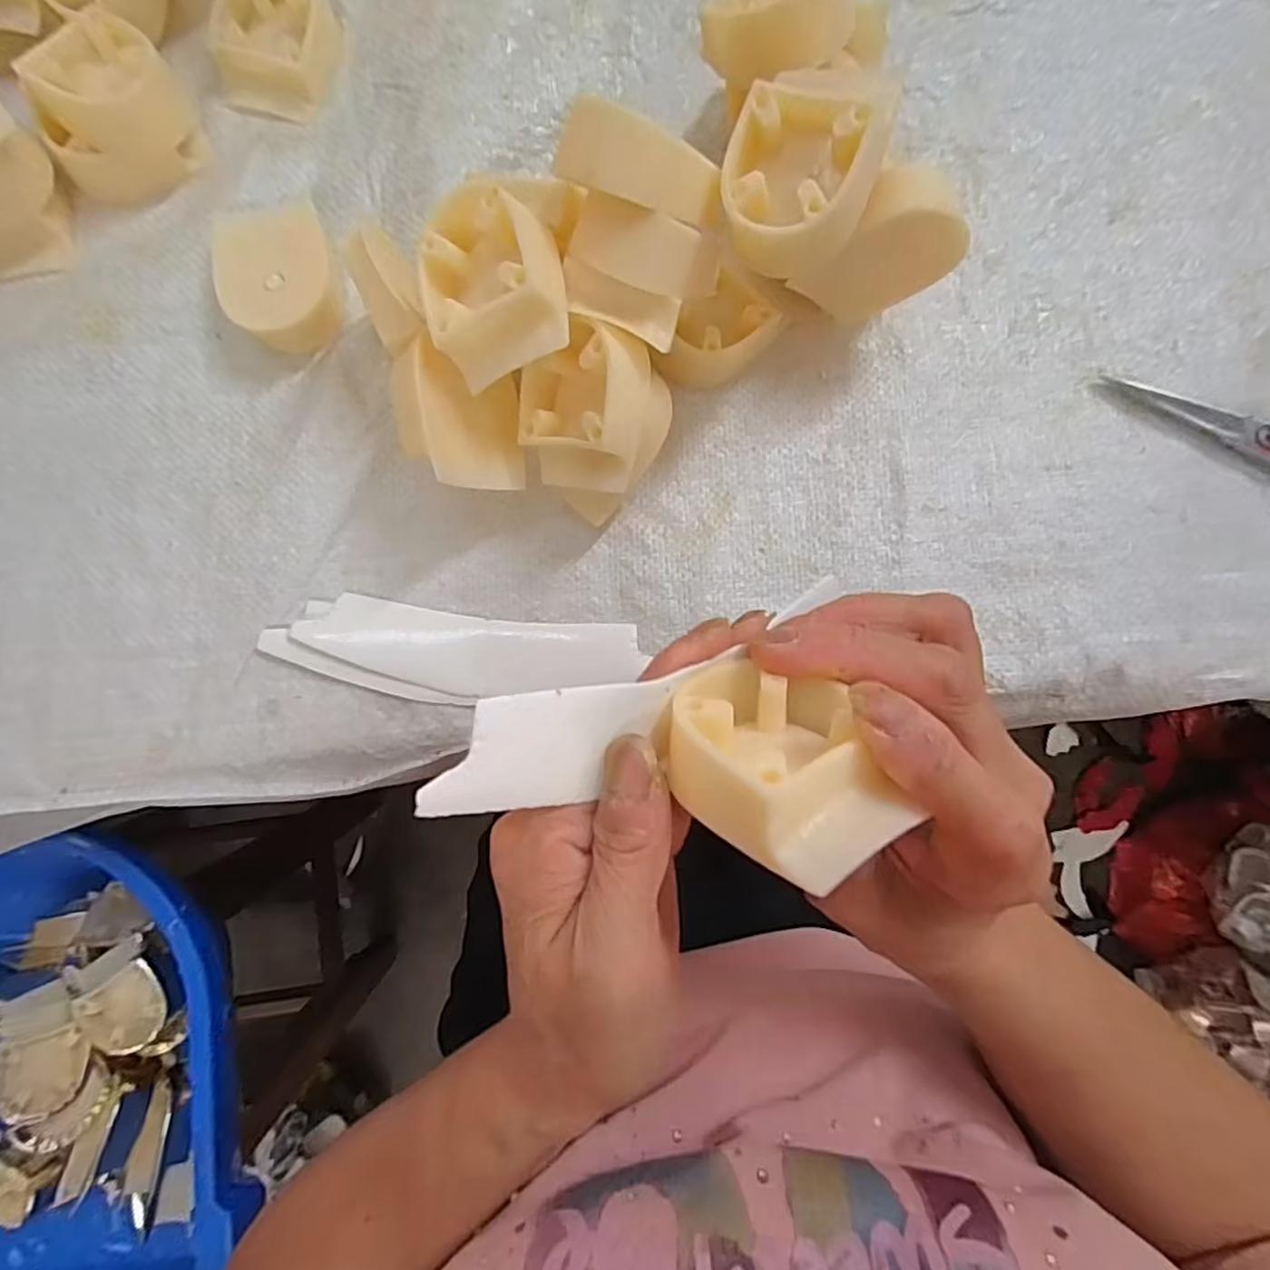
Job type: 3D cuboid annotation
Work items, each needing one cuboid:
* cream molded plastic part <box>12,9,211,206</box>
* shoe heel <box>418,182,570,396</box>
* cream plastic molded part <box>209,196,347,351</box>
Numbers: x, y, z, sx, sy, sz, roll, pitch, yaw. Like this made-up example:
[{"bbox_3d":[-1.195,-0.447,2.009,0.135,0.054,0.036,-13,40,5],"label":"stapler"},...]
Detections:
[{"bbox_3d":[-0.229,-0.228,0.281,0.051,0.034,0.063,43,85,2],"label":"cream molded plastic part"},{"bbox_3d":[-0.048,-0.123,0.230,0.048,0.028,0.057,-19,101,25],"label":"shoe heel"},{"bbox_3d":[-0.156,-0.159,0.288,0.049,0.022,0.064,-17,85,-3],"label":"cream plastic molded part"}]

